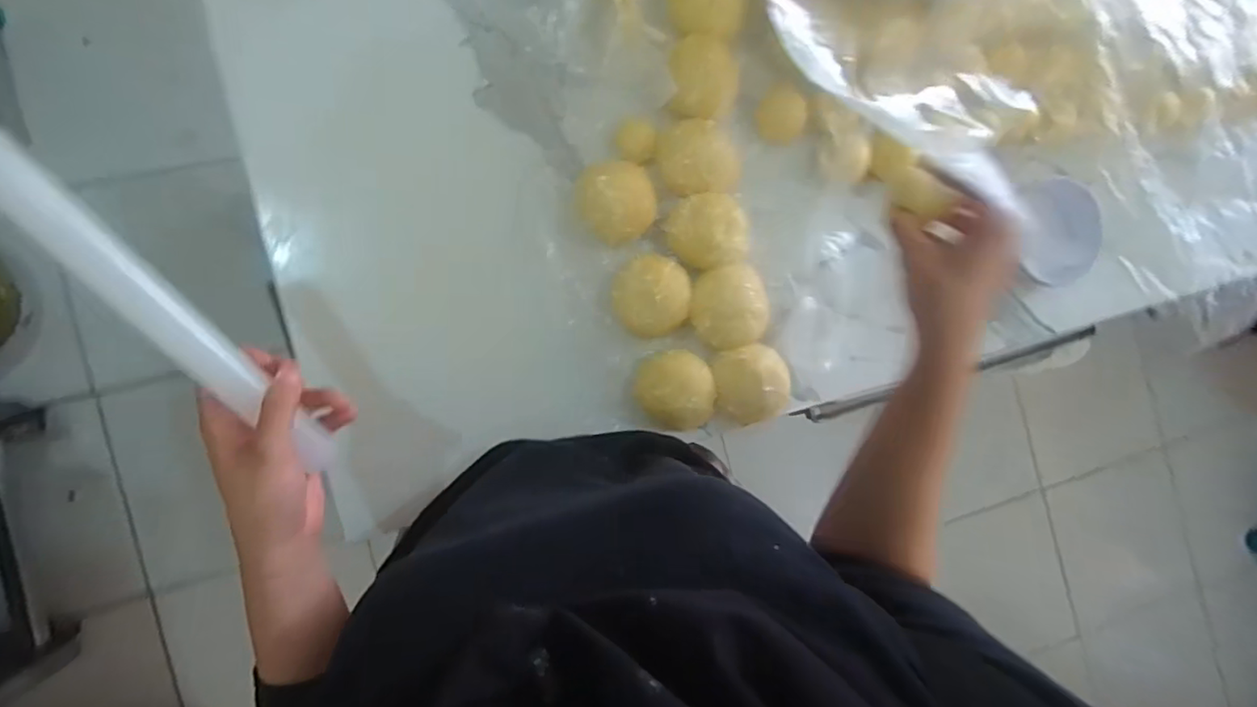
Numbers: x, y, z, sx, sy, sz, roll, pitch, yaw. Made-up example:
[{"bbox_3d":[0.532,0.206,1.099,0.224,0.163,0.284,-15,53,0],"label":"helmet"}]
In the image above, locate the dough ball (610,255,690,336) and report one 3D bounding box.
[{"bbox_3d":[0.018,-0.047,0.501,0.065,0.038,0.062,0,88,-9],"label":"dough ball"}]

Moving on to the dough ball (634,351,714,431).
[{"bbox_3d":[0.038,0.031,0.504,0.063,0.045,0.064,0,88,-9],"label":"dough ball"}]

